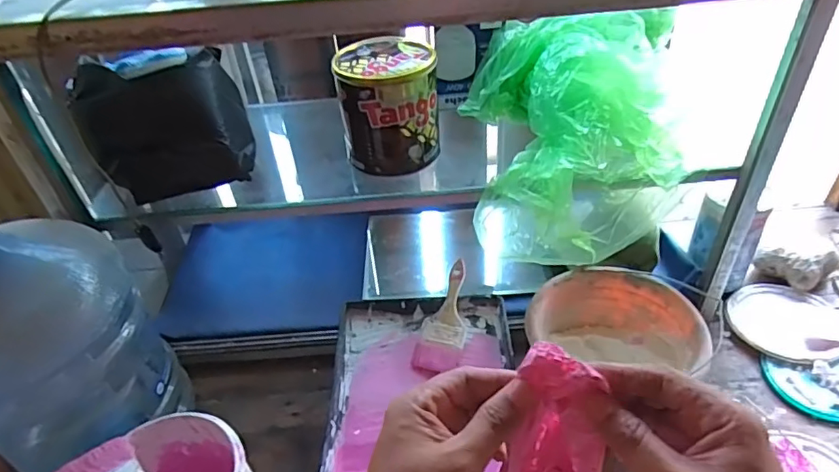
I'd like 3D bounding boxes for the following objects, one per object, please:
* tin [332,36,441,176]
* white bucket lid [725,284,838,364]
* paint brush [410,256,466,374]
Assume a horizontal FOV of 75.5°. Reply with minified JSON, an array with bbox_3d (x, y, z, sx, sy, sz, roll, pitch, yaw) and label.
[{"bbox_3d":[-0.042,-0.196,0.811,0.136,0.159,0.133,-4,40,3],"label":"tin"},{"bbox_3d":[0.628,0.147,0.927,0.180,0.013,0.158,17,45,25],"label":"white bucket lid"},{"bbox_3d":[0.047,0.130,0.905,0.076,0.024,0.198,8,59,17],"label":"paint brush"}]

